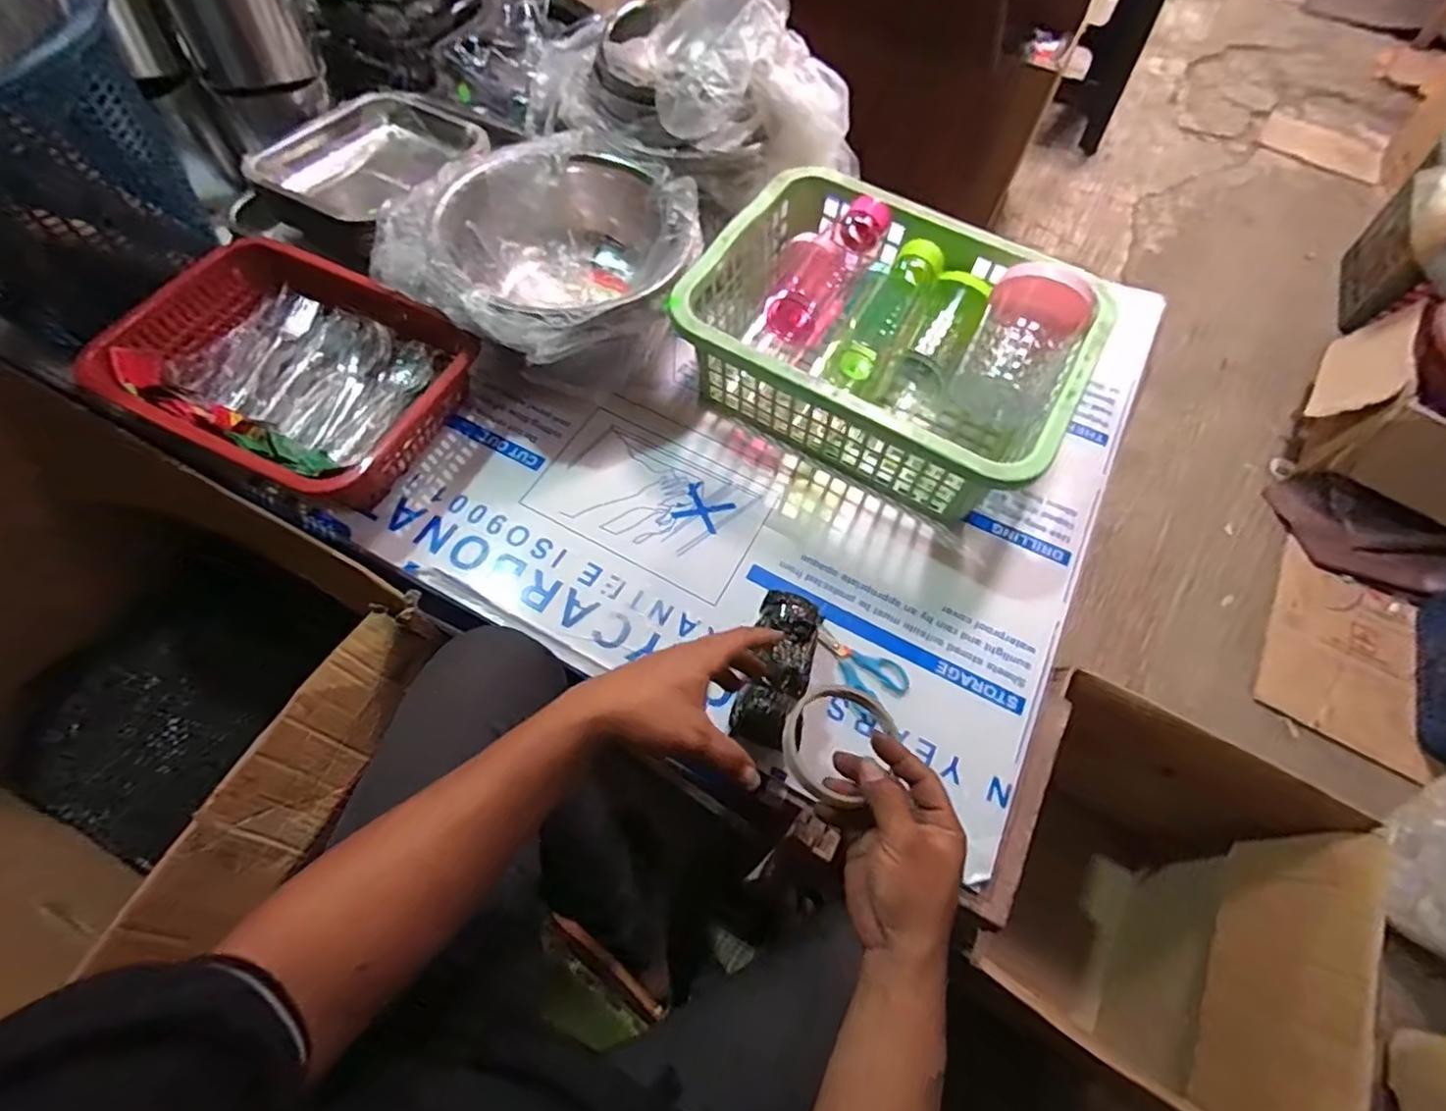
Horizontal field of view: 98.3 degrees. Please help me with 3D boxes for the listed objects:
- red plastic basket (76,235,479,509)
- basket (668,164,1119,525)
[{"bbox_3d":[-0.450,-0.193,0.672,0.324,0.099,0.232,23,67,8],"label":"red plastic basket"},{"bbox_3d":[0.182,-0.241,0.711,0.397,0.154,0.291,29,68,11],"label":"basket"}]

